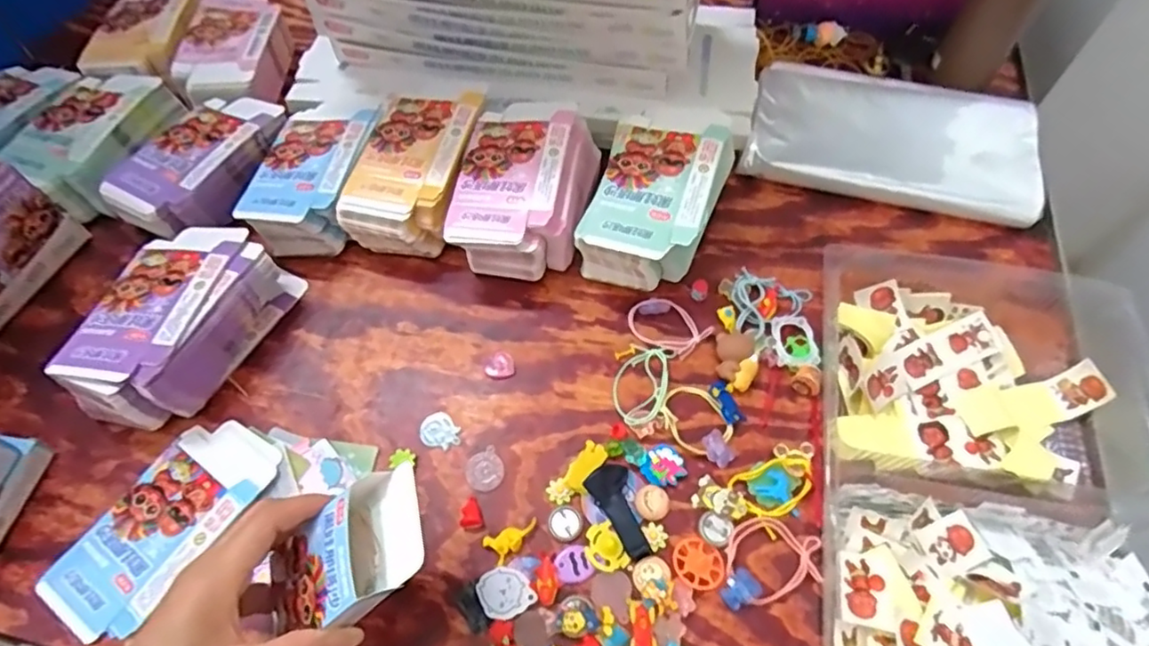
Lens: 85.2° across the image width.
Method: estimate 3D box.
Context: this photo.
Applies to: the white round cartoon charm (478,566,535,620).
[{"bbox_3d":[-0.045,0.175,0.406,0.032,0.004,0.030,1,59,-2],"label":"white round cartoon charm"}]

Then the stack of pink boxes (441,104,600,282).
[{"bbox_3d":[-0.040,-0.113,0.538,0.100,0.072,0.147,7,61,8],"label":"stack of pink boxes"}]

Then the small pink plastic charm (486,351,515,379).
[{"bbox_3d":[-0.058,0.032,0.496,0.022,0.004,0.022,2,61,6],"label":"small pink plastic charm"}]

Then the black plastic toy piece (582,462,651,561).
[{"bbox_3d":[0.035,0.125,0.424,0.031,0.012,0.063,-32,63,-13],"label":"black plastic toy piece"}]

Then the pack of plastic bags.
[{"bbox_3d":[0.292,-0.180,0.576,0.247,0.030,0.151,13,62,9],"label":"pack of plastic bags"}]

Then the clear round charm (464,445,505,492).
[{"bbox_3d":[-0.065,0.106,0.449,0.027,0.004,0.030,-28,62,-11],"label":"clear round charm"}]

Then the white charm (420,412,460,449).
[{"bbox_3d":[-0.101,0.081,0.467,0.031,0.005,0.026,40,70,23],"label":"white charm"}]

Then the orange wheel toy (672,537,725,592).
[{"bbox_3d":[0.081,0.157,0.408,0.032,0.004,0.033,-2,60,3],"label":"orange wheel toy"}]

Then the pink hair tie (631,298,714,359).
[{"bbox_3d":[0.074,0.001,0.498,0.058,0.008,0.043,38,70,22],"label":"pink hair tie"}]

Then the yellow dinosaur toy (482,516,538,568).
[{"bbox_3d":[-0.042,0.145,0.422,0.037,0.006,0.019,-33,63,-13],"label":"yellow dinosaur toy"}]

